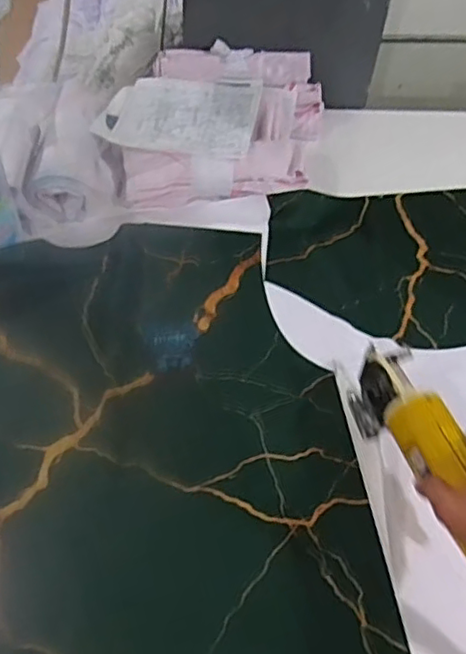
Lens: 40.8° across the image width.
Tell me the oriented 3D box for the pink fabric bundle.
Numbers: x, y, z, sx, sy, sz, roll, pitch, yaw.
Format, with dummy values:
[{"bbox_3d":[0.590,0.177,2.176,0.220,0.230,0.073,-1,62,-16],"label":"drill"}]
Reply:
[{"bbox_3d":[-0.024,-0.303,0.959,0.345,0.100,0.272,-2,53,-5],"label":"pink fabric bundle"}]

